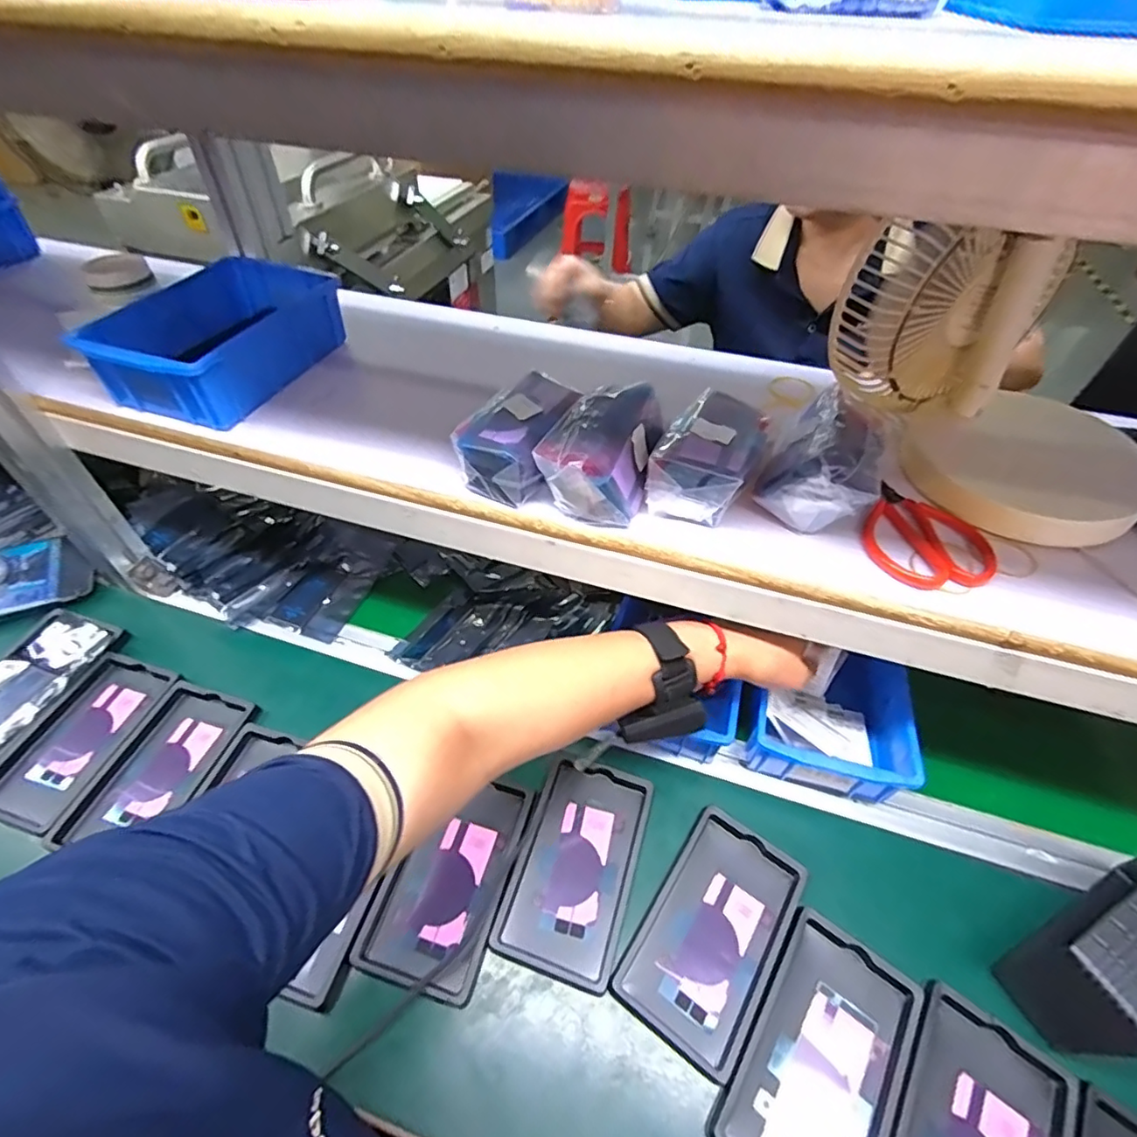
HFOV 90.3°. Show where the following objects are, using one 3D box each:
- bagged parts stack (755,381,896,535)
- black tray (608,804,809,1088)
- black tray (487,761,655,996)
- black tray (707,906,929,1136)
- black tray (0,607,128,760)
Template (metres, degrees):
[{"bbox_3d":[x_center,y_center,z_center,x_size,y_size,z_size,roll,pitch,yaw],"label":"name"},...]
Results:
[{"bbox_3d":[0.185,-0.079,0.408,0.076,0.062,0.091,24,52,18],"label":"bagged parts stack"},{"bbox_3d":[0.113,0.278,0.439,0.093,0.014,0.160,29,54,22],"label":"black tray"},{"bbox_3d":[0.008,0.242,0.467,0.093,0.011,0.156,15,50,12],"label":"black tray"},{"bbox_3d":[0.174,0.338,0.388,0.095,0.015,0.159,31,55,23],"label":"black tray"},{"bbox_3d":[-0.535,0.114,0.560,0.091,0.021,0.157,15,50,11],"label":"black tray"}]

